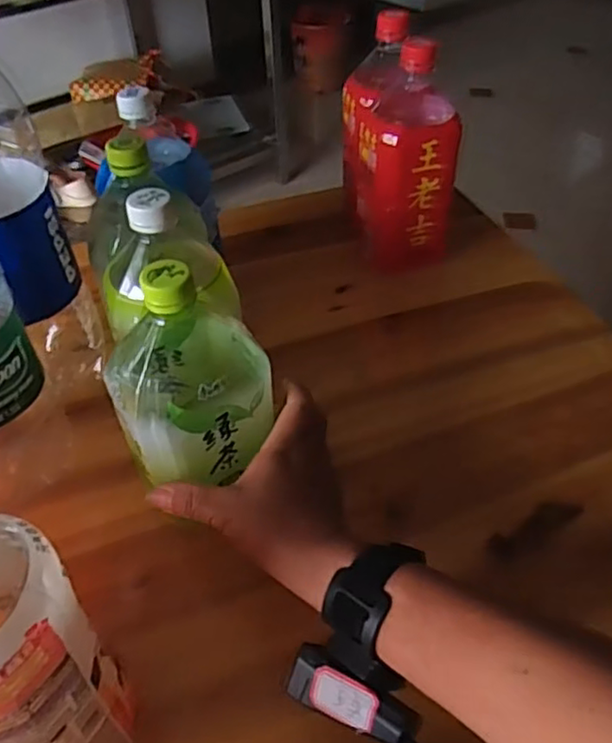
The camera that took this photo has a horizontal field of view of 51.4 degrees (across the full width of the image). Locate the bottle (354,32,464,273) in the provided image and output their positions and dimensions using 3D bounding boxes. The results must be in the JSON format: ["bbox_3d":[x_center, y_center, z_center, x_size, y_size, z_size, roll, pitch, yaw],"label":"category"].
[{"bbox_3d":[0.098,-0.210,0.629,0.093,0.193,0.098,1,46,2],"label":"bottle"}]

